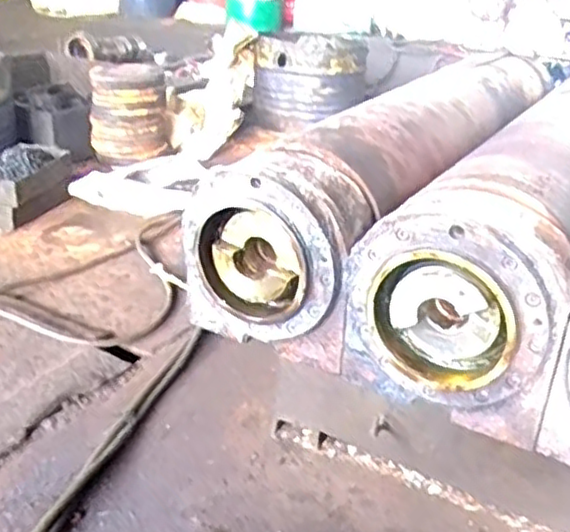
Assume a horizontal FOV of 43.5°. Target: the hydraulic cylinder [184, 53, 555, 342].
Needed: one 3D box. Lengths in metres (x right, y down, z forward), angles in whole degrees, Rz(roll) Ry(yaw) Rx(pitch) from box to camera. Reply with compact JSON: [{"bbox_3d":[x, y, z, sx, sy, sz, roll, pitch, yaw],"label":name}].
[{"bbox_3d":[0.208,-0.185,1.115,0.209,0.210,0.876,20,38,31],"label":"hydraulic cylinder"}]

